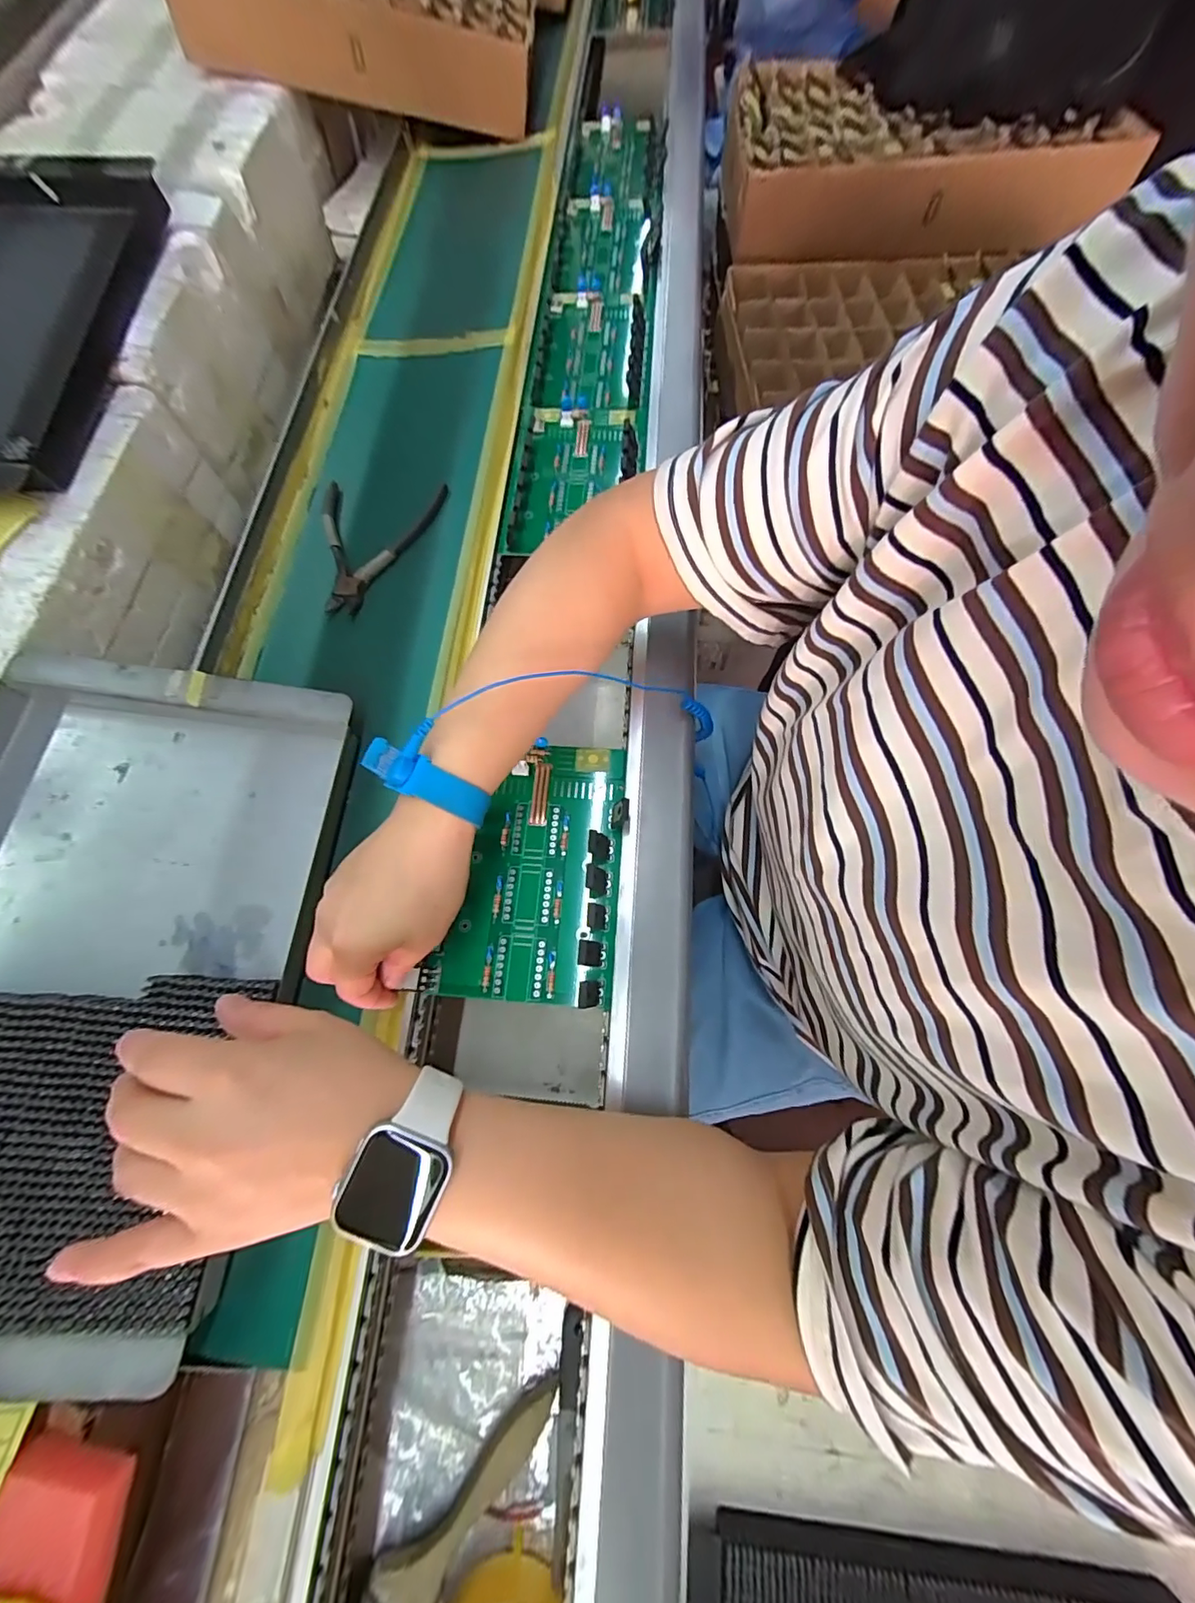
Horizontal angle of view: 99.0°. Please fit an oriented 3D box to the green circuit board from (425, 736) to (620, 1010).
[{"bbox_3d":[-0.042,0.040,0.345,0.113,0.025,0.177,5,71,3],"label":"green circuit board"}]

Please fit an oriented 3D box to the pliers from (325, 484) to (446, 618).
[{"bbox_3d":[-0.211,-0.234,0.449,0.102,0.016,0.149,27,73,11],"label":"pliers"}]

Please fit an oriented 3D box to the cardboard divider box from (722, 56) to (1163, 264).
[{"bbox_3d":[0.342,-0.719,0.570,0.386,0.068,0.253,-2,70,1],"label":"cardboard divider box"}]

